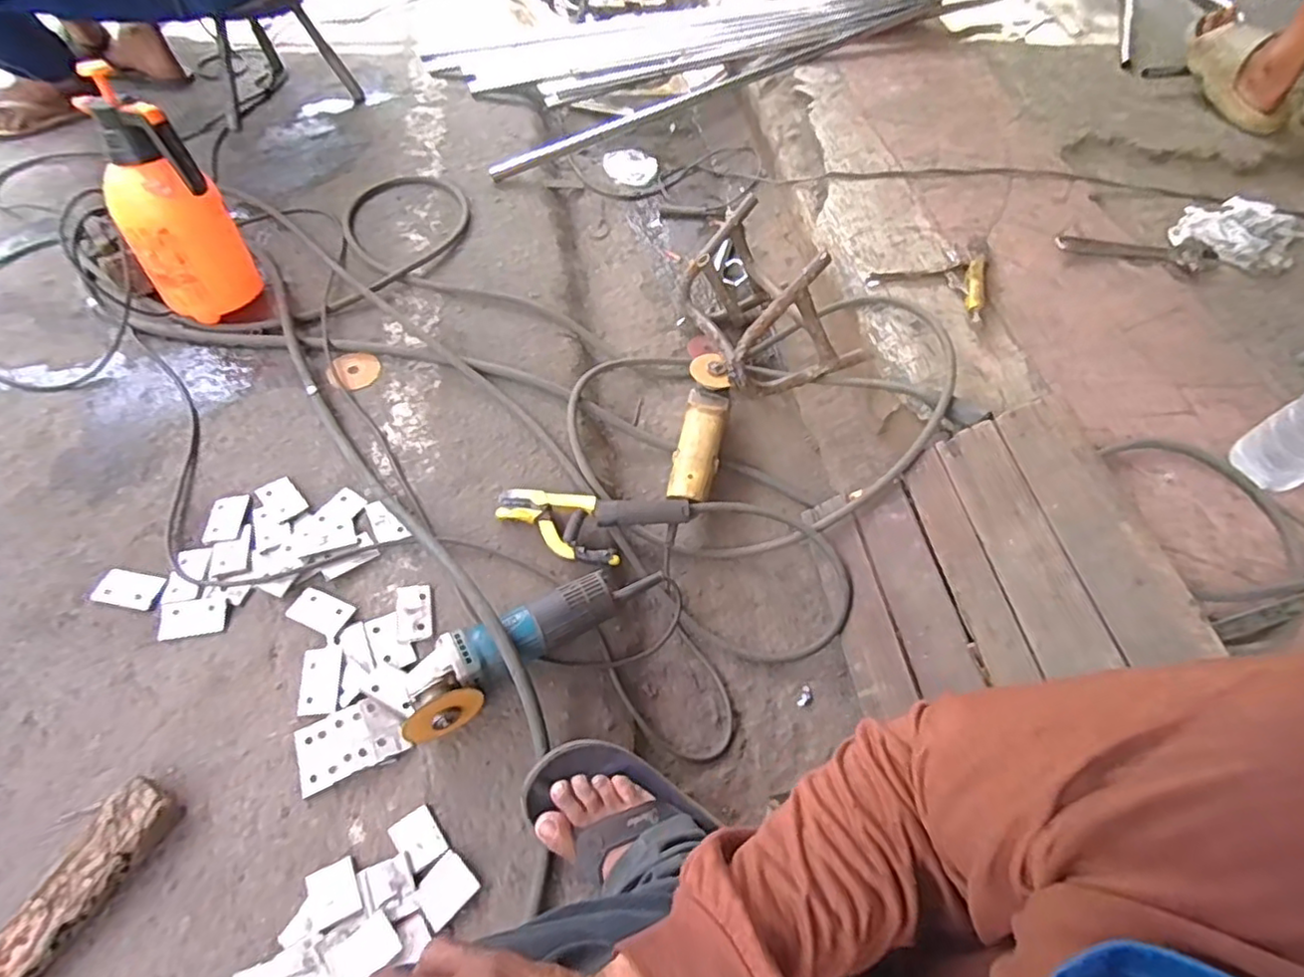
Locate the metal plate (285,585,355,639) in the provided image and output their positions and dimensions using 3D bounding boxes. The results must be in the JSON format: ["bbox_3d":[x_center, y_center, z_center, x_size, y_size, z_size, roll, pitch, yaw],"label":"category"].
[{"bbox_3d":[-0.389,0.144,0.750,0.072,0.004,0.044,22,53,11],"label":"metal plate"}]

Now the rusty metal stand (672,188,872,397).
[{"bbox_3d":[0.177,-0.312,1.017,0.222,0.244,0.320,-14,59,-10],"label":"rusty metal stand"}]

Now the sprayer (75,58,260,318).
[{"bbox_3d":[-0.684,-0.385,0.906,0.144,0.302,0.115,-30,63,-17],"label":"sprayer"}]

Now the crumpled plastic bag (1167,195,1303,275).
[{"bbox_3d":[1.049,-0.444,1.114,0.300,0.038,0.178,3,58,2],"label":"crumpled plastic bag"}]

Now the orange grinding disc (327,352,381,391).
[{"bbox_3d":[-0.450,-0.179,0.968,0.073,0.011,0.070,0,58,0],"label":"orange grinding disc"}]

